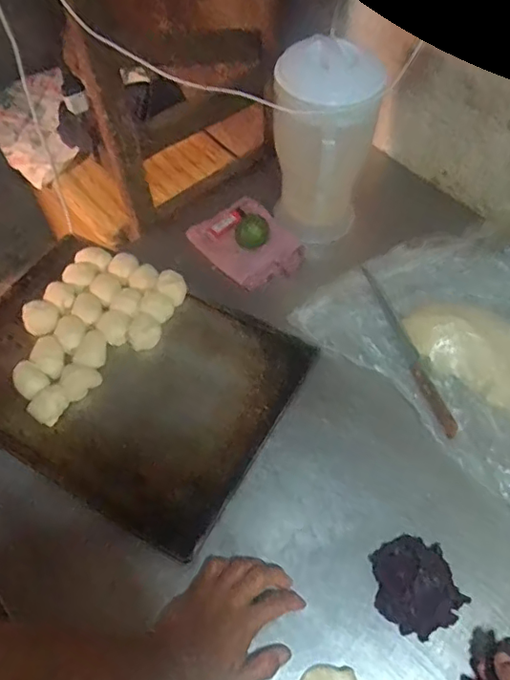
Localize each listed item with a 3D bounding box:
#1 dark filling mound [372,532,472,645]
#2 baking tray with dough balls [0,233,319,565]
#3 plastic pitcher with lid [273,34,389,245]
[{"bbox_3d":[0.174,0.266,0.593,0.084,0.018,0.096,-14,58,-8],"label":"dark filling mound"},{"bbox_3d":[-0.192,0.037,0.749,0.463,0.032,0.325,26,61,17],"label":"baking tray with dough balls"},{"bbox_3d":[0.096,-0.269,0.785,0.138,0.258,0.118,5,57,4],"label":"plastic pitcher with lid"}]

